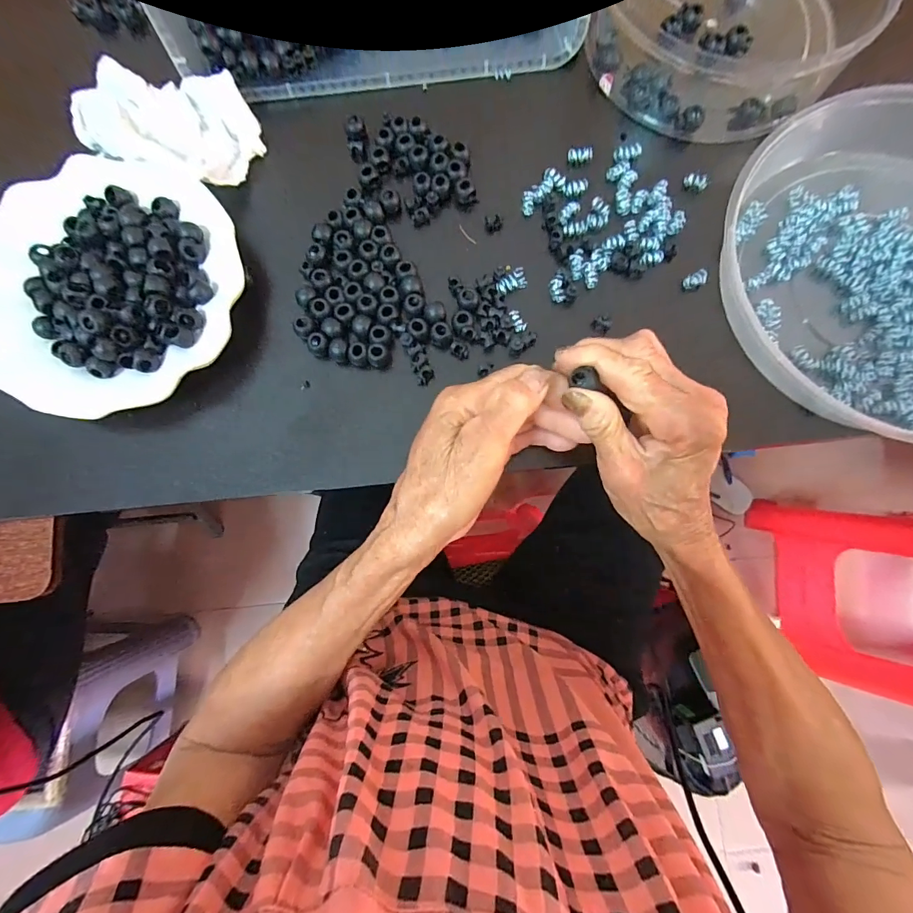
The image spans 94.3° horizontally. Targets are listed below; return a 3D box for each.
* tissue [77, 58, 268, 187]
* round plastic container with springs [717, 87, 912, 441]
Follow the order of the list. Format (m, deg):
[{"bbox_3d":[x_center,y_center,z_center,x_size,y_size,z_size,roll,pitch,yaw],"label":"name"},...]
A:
[{"bbox_3d":[-0.209,-0.240,0.306,0.125,0.029,0.081,23,84,4],"label":"tissue"},{"bbox_3d":[0.297,-0.122,0.274,0.235,0.042,0.226,0,82,1],"label":"round plastic container with springs"}]

